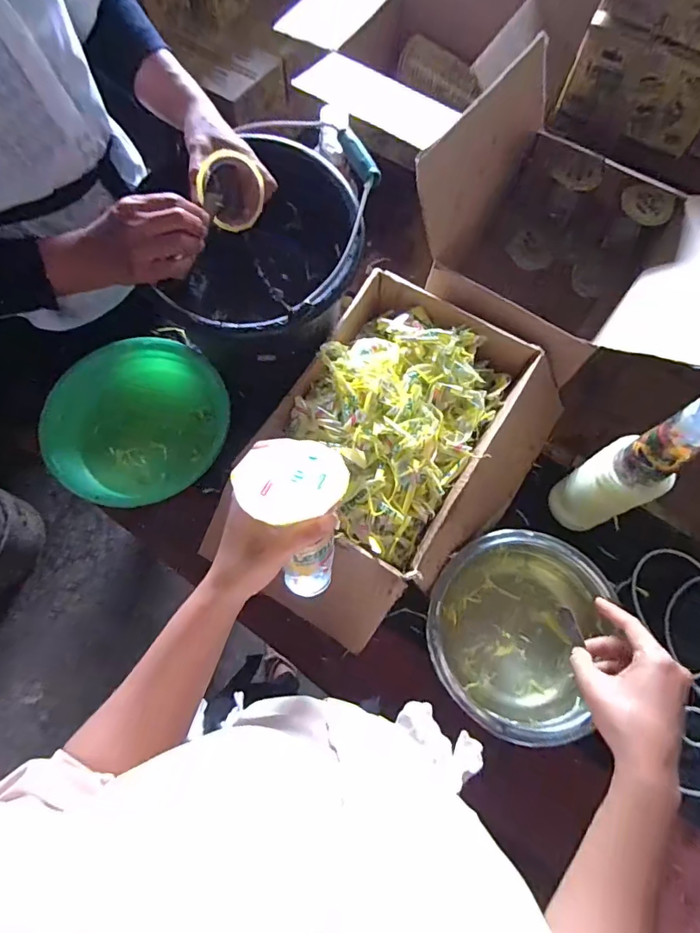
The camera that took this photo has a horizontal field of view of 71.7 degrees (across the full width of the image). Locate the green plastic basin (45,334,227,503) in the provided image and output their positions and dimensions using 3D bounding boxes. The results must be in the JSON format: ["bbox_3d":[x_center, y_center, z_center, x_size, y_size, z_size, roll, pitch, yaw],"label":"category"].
[{"bbox_3d":[-0.282,-0.067,0.647,0.230,0.080,0.223,0,71,-1],"label":"green plastic basin"}]

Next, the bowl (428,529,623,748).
[{"bbox_3d":[0.198,0.190,0.590,0.205,0.076,0.237,32,74,10],"label":"bowl"}]

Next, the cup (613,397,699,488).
[{"bbox_3d":[0.320,-0.021,0.481,0.050,0.120,0.051,-30,74,-11],"label":"cup"}]

